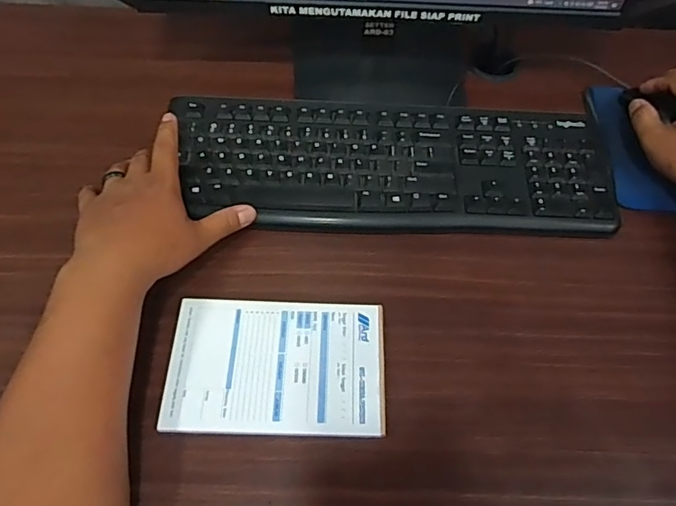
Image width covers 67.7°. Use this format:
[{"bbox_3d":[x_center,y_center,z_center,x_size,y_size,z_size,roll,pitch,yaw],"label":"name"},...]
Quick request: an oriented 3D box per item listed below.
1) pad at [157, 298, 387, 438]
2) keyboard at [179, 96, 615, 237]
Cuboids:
[{"bbox_3d":[-0.047,0.087,0.398,0.167,0.006,0.106,2,60,-2],"label":"pad"},{"bbox_3d":[0.057,-0.088,0.497,0.416,0.019,0.147,3,57,-1],"label":"keyboard"}]

